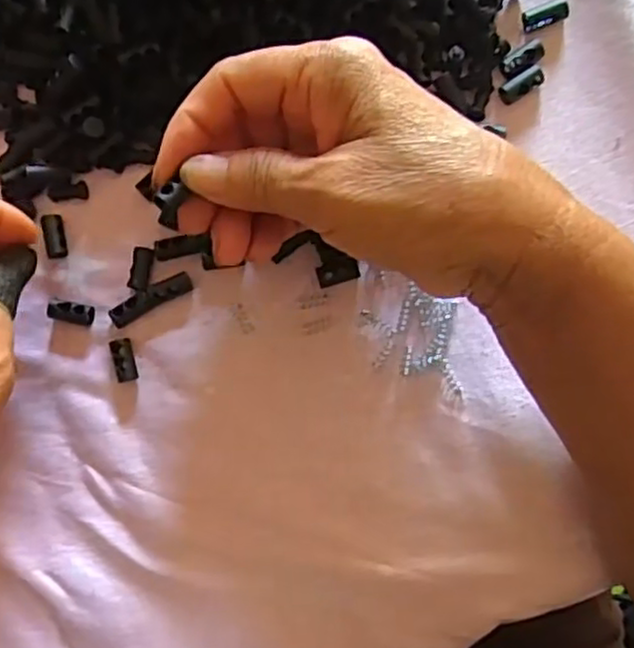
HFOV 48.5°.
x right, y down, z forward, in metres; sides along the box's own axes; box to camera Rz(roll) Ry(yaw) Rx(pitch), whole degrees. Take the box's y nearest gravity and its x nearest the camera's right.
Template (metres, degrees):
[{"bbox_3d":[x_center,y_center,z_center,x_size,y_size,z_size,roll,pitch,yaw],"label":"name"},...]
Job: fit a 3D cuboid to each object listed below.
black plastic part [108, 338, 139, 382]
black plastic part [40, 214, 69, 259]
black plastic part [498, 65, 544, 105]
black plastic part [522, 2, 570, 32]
[{"bbox_3d":[-0.083,0.016,0.302,0.009,0.004,0.018,-13,85,1],"label":"black plastic part"},{"bbox_3d":[-0.114,-0.038,0.307,0.008,0.008,0.020,-9,85,1],"label":"black plastic part"},{"bbox_3d":[0.089,-0.104,0.303,0.020,0.007,0.009,-34,85,-1],"label":"black plastic part"},{"bbox_3d":[0.099,-0.134,0.306,0.019,0.007,0.007,-10,84,19],"label":"black plastic part"}]

